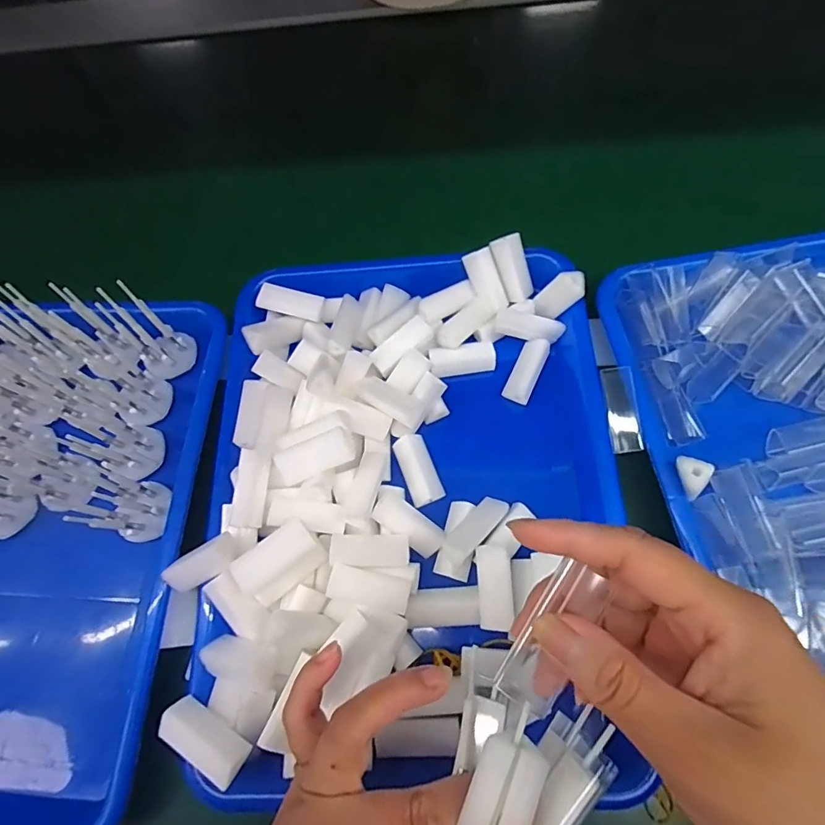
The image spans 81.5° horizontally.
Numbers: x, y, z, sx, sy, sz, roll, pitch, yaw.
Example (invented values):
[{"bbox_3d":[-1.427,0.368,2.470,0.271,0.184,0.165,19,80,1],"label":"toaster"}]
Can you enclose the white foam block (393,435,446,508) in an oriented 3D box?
[{"bbox_3d":[0.004,0.038,0.316,0.021,0.008,0.045,-21,68,-4],"label":"white foam block"}]

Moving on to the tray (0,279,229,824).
[{"bbox_3d":[-0.269,0.078,0.309,0.251,0.088,0.337,1,68,5],"label":"tray"}]

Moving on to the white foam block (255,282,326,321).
[{"bbox_3d":[-0.090,-0.081,0.354,0.047,0.008,0.021,16,68,-6],"label":"white foam block"}]

